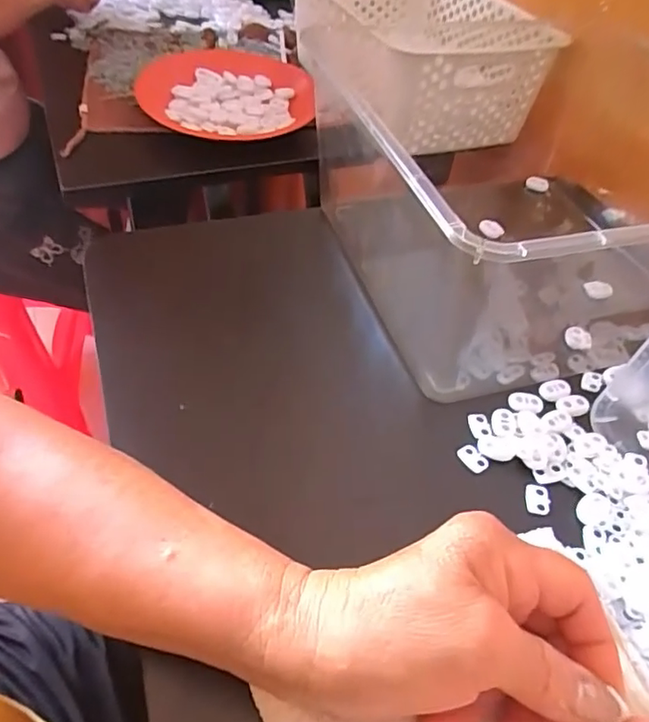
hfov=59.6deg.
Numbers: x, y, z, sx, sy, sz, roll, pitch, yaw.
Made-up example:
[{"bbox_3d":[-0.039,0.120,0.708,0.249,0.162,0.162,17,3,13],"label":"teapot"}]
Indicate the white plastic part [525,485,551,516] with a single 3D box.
[{"bbox_3d":[0.126,0.082,0.334,0.014,0.004,0.018,11,47,4],"label":"white plastic part"}]

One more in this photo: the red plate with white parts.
[{"bbox_3d":[-0.104,-0.292,0.621,0.179,0.028,0.194,3,47,-3],"label":"red plate with white parts"}]

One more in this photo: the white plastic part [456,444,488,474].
[{"bbox_3d":[0.092,0.061,0.350,0.008,0.008,0.019,-28,55,-30],"label":"white plastic part"}]

